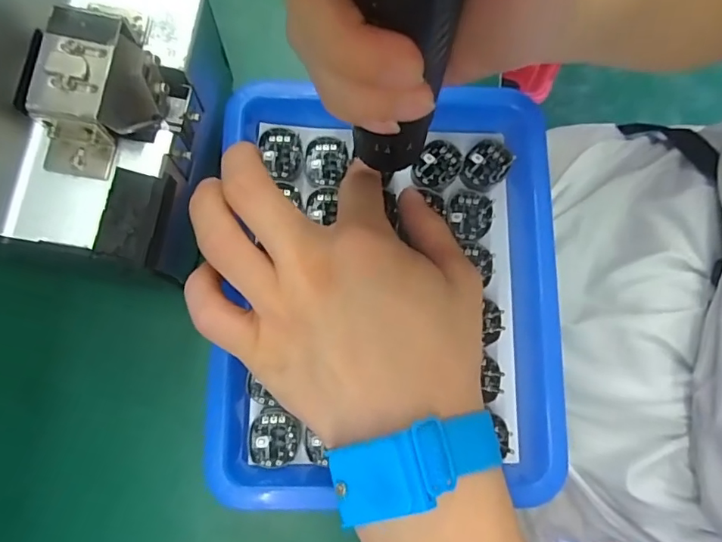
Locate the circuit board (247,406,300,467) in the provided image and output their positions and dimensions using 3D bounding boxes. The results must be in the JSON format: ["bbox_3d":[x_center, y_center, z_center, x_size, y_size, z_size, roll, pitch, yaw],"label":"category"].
[{"bbox_3d":[-0.043,0.082,0.250,0.023,0.005,0.027,14,78,2],"label":"circuit board"}]

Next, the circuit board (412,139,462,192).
[{"bbox_3d":[0.043,-0.058,0.280,0.024,0.004,0.029,34,79,6],"label":"circuit board"}]

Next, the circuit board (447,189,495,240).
[{"bbox_3d":[0.060,-0.031,0.276,0.024,0.004,0.027,13,78,2],"label":"circuit board"}]

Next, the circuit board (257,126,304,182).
[{"bbox_3d":[-0.043,-0.064,0.276,0.022,0.008,0.028,-7,78,-3],"label":"circuit board"}]

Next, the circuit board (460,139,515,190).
[{"bbox_3d":[0.069,-0.059,0.282,0.025,0.004,0.030,33,79,5],"label":"circuit board"}]

